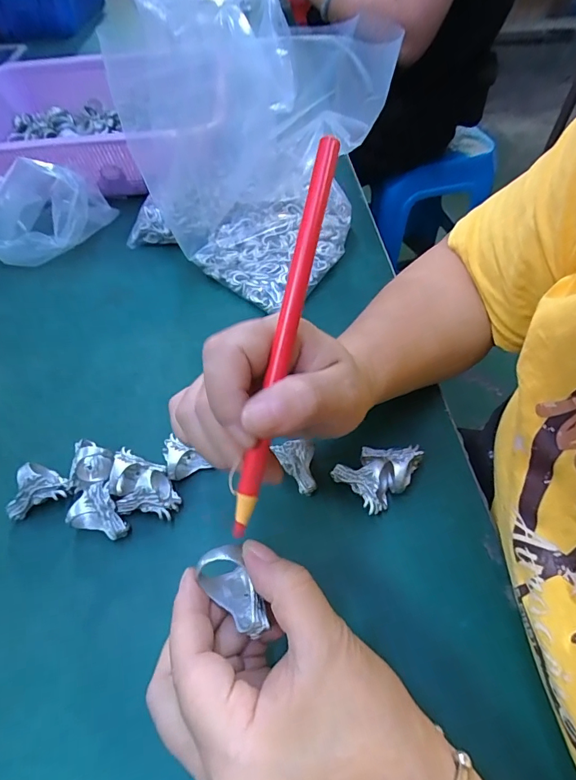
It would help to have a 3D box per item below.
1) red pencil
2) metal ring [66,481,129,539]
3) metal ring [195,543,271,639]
[{"bbox_3d":[-0.002,-0.022,0.177,0.009,0.008,0.167,13,89,12],"label":"red pencil"},{"bbox_3d":[-0.128,0.079,0.277,0.028,0.024,0.044,-30,59,-16],"label":"metal ring"},{"bbox_3d":[-0.024,0.090,0.186,0.021,0.023,0.036,-21,57,-11],"label":"metal ring"}]

